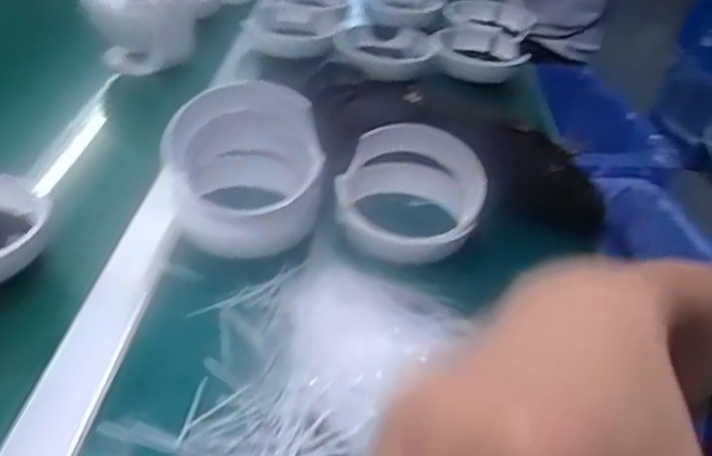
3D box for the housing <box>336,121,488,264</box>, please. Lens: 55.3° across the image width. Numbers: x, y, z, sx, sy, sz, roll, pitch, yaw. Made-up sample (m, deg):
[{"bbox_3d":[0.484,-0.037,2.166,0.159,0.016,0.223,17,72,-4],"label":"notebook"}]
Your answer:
[{"bbox_3d":[0.047,-0.033,0.565,0.116,0.054,0.111,11,36,7],"label":"housing"}]

